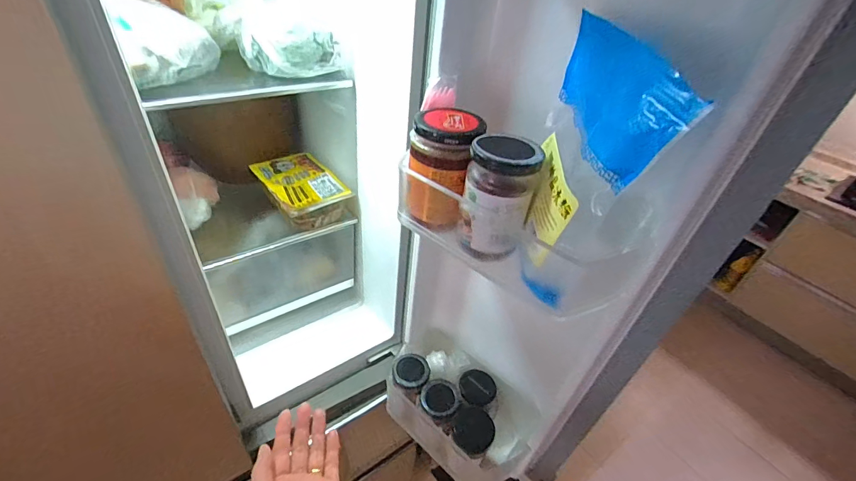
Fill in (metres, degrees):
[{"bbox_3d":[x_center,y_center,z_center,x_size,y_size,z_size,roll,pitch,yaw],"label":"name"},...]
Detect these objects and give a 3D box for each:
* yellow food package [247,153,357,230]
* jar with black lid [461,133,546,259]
[{"bbox_3d":[-0.236,-0.095,0.711,0.122,0.052,0.193,-26,50,-32],"label":"yellow food package"},{"bbox_3d":[0.058,-0.041,0.329,0.060,0.092,0.065,12,41,7],"label":"jar with black lid"}]

